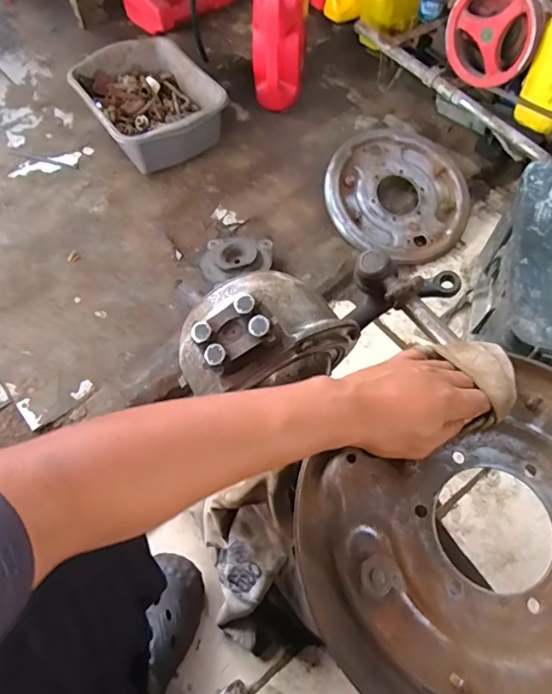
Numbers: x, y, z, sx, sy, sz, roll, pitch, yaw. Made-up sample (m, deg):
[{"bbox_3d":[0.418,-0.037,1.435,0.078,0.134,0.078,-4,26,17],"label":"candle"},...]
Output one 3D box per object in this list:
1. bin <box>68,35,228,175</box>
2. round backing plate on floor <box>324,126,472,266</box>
[{"bbox_3d":[-0.287,-0.550,1.102,0.262,0.125,0.315,-33,65,-16],"label":"bin"},{"bbox_3d":[0.251,-0.317,1.001,0.289,0.034,0.304,1,80,-5],"label":"round backing plate on floor"}]

